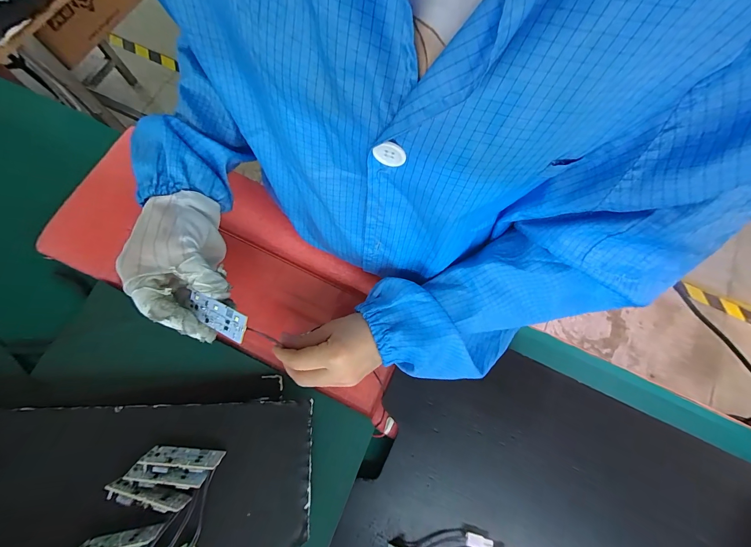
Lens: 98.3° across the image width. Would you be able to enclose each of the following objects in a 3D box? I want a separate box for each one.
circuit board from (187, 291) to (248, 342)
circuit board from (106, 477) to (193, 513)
[{"bbox_3d":[-0.133,0.036,0.273,0.061,0.004,0.024,22,99,19],"label":"circuit board"},{"bbox_3d":[-0.195,0.191,0.279,0.063,0.019,0.015,16,75,3],"label":"circuit board"}]

